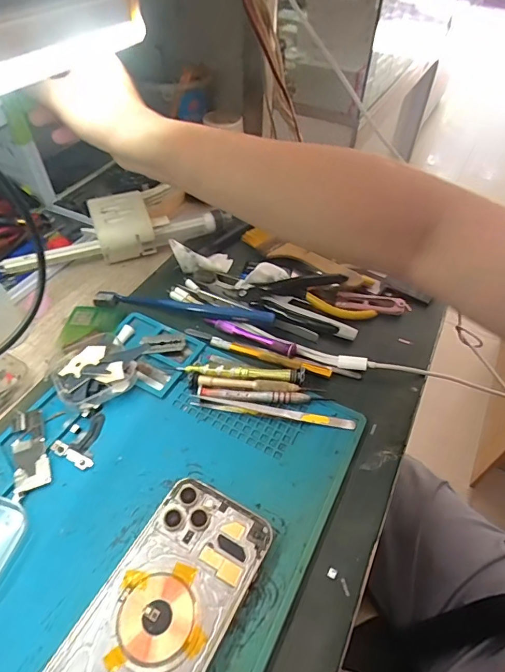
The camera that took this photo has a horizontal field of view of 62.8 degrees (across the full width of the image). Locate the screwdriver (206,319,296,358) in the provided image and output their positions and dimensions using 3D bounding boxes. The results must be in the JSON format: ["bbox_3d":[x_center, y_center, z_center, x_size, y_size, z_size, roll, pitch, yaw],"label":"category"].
[{"bbox_3d":[-0.003,-0.001,0.393,0.095,0.011,0.013,21,51,16],"label":"screwdriver"}]

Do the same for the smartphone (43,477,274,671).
[{"bbox_3d":[-0.057,0.168,0.247,0.078,0.009,0.159,24,52,18],"label":"smartphone"}]

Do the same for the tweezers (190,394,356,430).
[{"bbox_3d":[0.016,0.060,0.340,0.133,0.009,0.011,8,49,5],"label":"tweezers"}]

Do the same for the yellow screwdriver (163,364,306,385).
[{"bbox_3d":[-0.016,0.030,0.363,0.122,0.011,0.015,6,49,4],"label":"yellow screwdriver"}]

